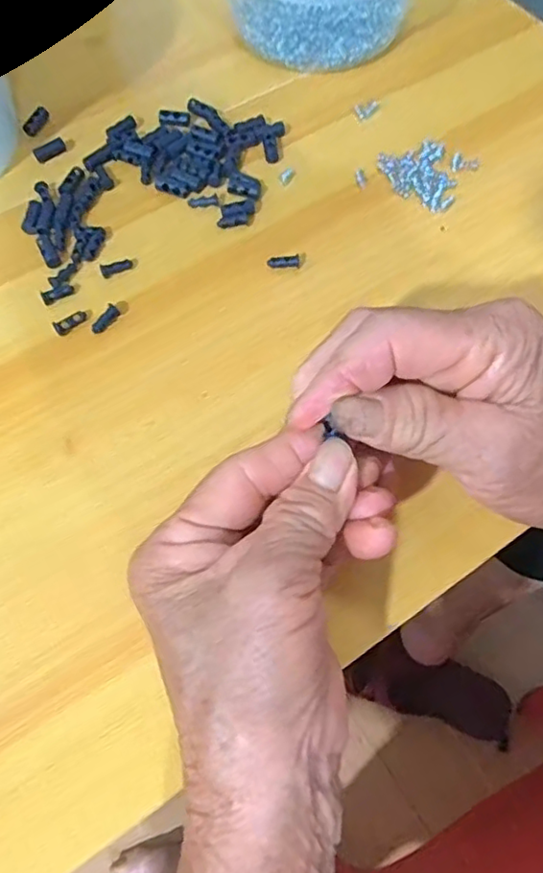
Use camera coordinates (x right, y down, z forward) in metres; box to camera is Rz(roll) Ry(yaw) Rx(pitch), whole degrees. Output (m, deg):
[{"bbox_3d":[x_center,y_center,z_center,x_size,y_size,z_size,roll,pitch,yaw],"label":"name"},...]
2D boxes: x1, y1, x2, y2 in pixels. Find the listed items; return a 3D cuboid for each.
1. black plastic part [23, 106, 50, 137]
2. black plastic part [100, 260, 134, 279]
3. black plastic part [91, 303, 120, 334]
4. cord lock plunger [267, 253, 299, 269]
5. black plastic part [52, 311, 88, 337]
[{"bbox_3d":[-0.141,-0.188,0.353,0.008,0.008,0.019,32,83,14],"label":"black plastic part"},{"bbox_3d":[-0.079,-0.087,0.305,0.017,0.004,0.006,-22,68,-8],"label":"black plastic part"},{"bbox_3d":[-0.082,-0.058,0.292,0.006,0.004,0.017,29,70,13],"label":"black plastic part"},{"bbox_3d":[0.006,-0.091,0.306,0.017,0.004,0.007,-1,66,1],"label":"cord lock plunger"},{"bbox_3d":[-0.098,-0.056,0.290,0.017,0.005,0.007,-37,70,-13],"label":"black plastic part"}]

